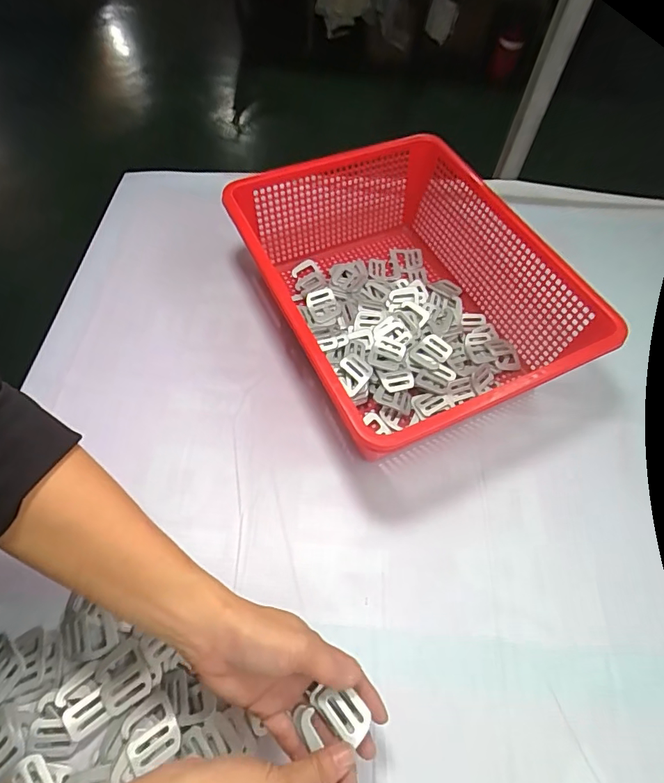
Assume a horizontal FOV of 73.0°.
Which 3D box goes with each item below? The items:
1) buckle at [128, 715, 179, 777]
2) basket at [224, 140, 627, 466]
[{"bbox_3d":[-0.137,0.276,0.349,0.037,0.009,0.025,-27,64,-18],"label":"buckle"},{"bbox_3d":[0.081,-0.123,0.542,0.310,0.131,0.397,-19,62,-14],"label":"basket"}]

